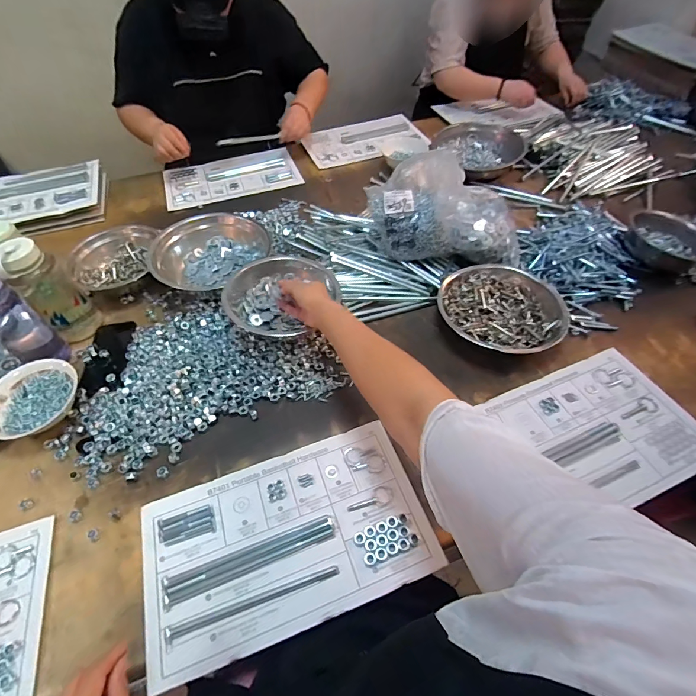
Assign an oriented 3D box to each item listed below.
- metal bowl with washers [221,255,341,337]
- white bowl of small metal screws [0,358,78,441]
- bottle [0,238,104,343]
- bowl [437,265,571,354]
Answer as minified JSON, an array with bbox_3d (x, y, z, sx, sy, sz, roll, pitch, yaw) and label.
[{"bbox_3d":[-0.124,-0.096,0.722,0.162,0.082,0.188,34,63,18],"label":"metal bowl with washers"},{"bbox_3d":[-0.533,0.084,0.652,0.112,0.045,0.148,36,62,27],"label":"white bowl of small metal screws"},{"bbox_3d":[-0.540,-0.098,0.711,0.080,0.206,0.069,-34,58,-21],"label":"bottle"},{"bbox_3d":[0.289,-0.073,0.733,0.227,0.044,0.198,14,52,14],"label":"bowl"}]

